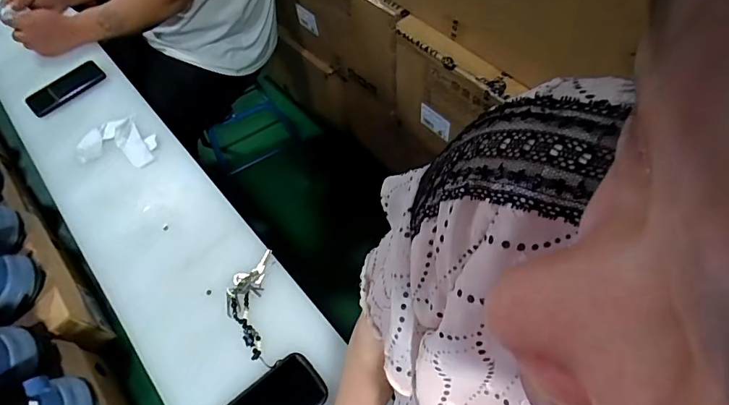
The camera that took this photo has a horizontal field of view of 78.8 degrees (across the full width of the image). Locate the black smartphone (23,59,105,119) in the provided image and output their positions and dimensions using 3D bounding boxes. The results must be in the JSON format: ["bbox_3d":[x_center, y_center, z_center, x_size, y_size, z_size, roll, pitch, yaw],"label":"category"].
[{"bbox_3d":[-0.643,-0.248,0.957,0.082,0.009,0.160,39,68,23],"label":"black smartphone"}]

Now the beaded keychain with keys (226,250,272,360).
[{"bbox_3d":[-0.179,0.150,0.669,0.060,0.008,0.158,-2,59,3],"label":"beaded keychain with keys"}]

